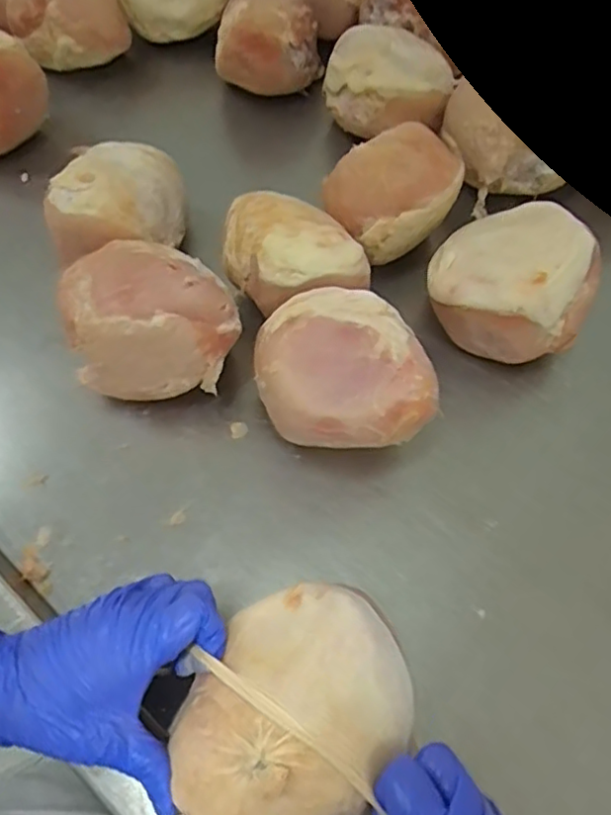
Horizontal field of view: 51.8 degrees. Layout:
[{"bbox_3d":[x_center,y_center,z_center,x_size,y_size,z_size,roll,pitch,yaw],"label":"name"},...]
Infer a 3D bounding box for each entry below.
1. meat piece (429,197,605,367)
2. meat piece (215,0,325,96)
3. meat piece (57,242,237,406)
[{"bbox_3d":[0.169,-0.102,0.521,0.124,0.106,0.113,1,63,-2],"label":"meat piece"},{"bbox_3d":[-0.041,-0.393,0.686,0.112,0.112,0.121,-2,63,-3],"label":"meat piece"},{"bbox_3d":[-0.117,-0.068,0.487,0.126,0.104,0.105,-1,63,-2],"label":"meat piece"}]

